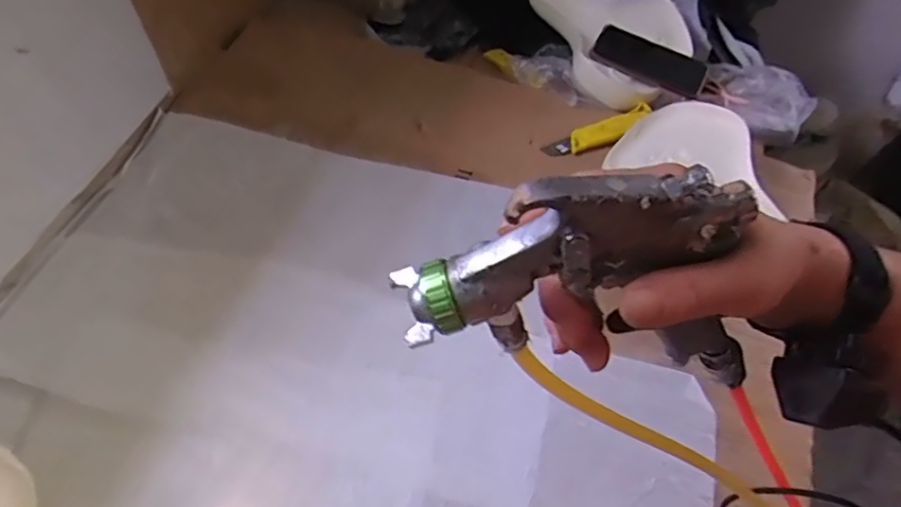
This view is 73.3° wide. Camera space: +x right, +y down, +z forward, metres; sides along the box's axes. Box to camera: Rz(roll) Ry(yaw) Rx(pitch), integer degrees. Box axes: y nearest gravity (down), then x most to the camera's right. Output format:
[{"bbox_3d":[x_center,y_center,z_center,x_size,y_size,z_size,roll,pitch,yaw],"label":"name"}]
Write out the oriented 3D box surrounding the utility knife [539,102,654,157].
[{"bbox_3d":[0.202,-0.167,0.825,0.159,0.022,0.033,-19,57,-17],"label":"utility knife"}]

